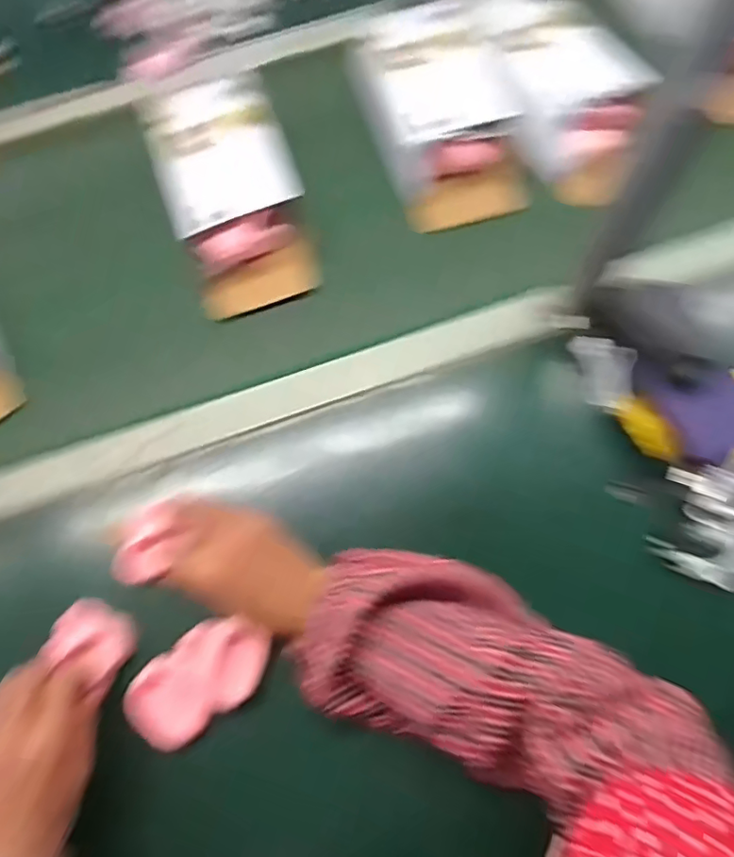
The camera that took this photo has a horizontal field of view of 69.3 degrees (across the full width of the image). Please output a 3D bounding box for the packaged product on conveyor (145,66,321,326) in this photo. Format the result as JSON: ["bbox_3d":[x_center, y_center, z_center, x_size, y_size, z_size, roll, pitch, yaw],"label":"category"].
[{"bbox_3d":[-0.133,-0.235,0.523,0.122,0.065,0.241,-20,69,-6],"label":"packaged product on conveyor"}]

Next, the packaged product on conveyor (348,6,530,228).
[{"bbox_3d":[0.073,-0.317,0.546,0.141,0.073,0.230,-11,68,-2],"label":"packaged product on conveyor"}]

